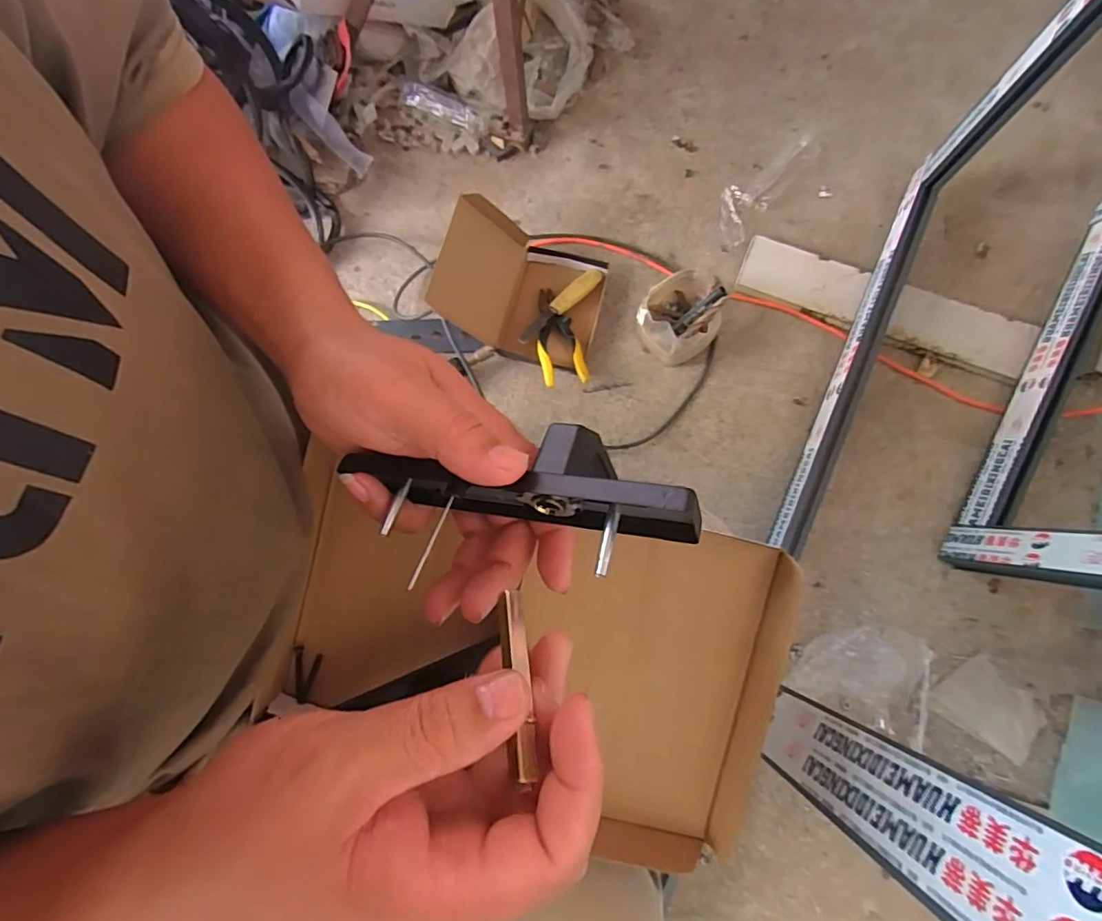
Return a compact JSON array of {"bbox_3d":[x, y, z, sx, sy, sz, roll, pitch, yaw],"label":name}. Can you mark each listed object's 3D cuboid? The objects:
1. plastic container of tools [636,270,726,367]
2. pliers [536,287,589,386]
[{"bbox_3d":[0.214,-0.235,0.883,0.134,0.103,0.122,0,78,1],"label":"plastic container of tools"},{"bbox_3d":[0.006,-0.208,0.904,0.069,0.025,0.190,-13,65,-2],"label":"pliers"}]

